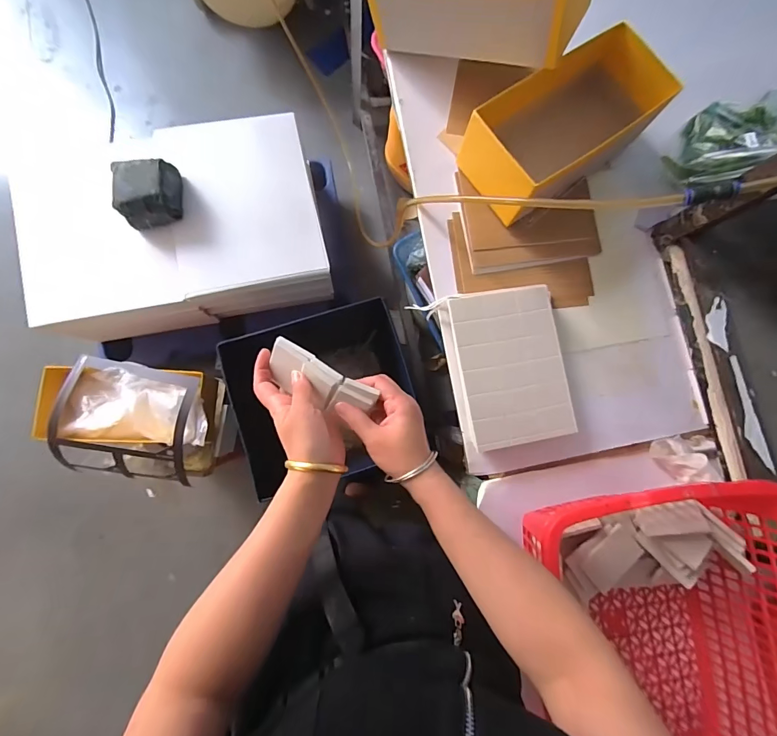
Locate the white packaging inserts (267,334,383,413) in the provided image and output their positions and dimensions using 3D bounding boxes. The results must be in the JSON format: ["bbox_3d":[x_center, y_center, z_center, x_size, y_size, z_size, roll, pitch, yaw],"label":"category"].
[{"bbox_3d":[-0.071,0.015,0.417,0.120,0.025,0.042,27,82,8],"label":"white packaging inserts"}]

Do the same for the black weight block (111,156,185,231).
[{"bbox_3d":[-0.562,-0.408,0.927,0.137,0.089,0.127,-10,85,-6],"label":"black weight block"}]

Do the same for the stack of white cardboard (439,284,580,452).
[{"bbox_3d":[0.190,-0.002,0.631,0.169,0.052,0.238,-8,84,-6],"label":"stack of white cardboard"}]

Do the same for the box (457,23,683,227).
[{"bbox_3d":[0.280,-0.383,0.634,0.308,0.129,0.148,-35,88,-8],"label":"box"}]

